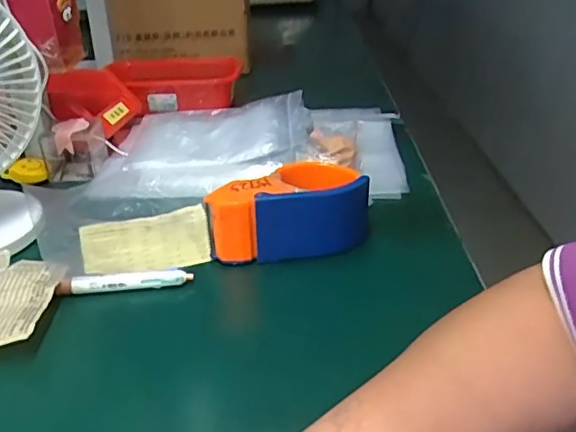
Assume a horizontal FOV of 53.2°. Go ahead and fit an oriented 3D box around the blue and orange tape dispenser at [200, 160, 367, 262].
[{"bbox_3d":[0.002,-0.004,0.510,0.145,0.069,0.075,-9,29,-10],"label":"blue and orange tape dispenser"}]

